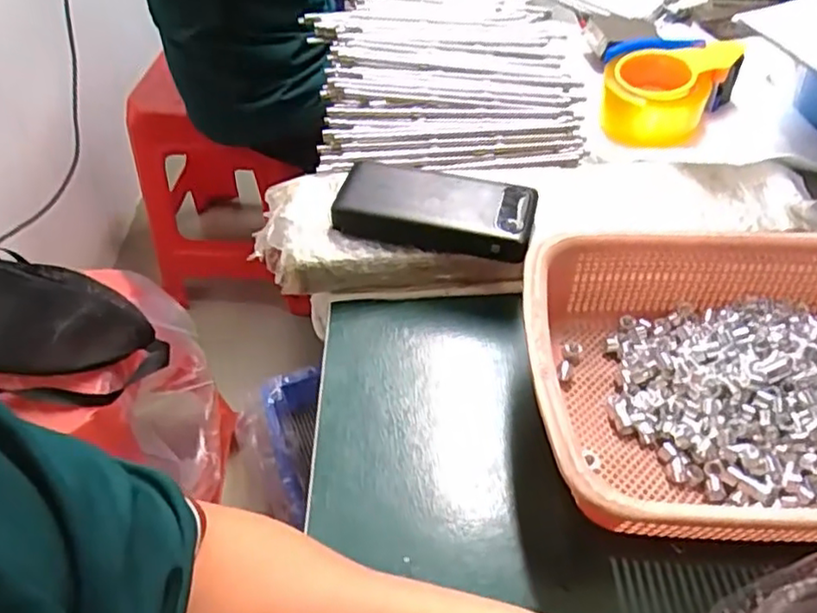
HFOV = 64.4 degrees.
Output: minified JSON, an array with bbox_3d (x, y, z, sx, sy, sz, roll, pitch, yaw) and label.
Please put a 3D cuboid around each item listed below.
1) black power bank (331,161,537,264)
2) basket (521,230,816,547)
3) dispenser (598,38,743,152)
[{"bbox_3d":[0.022,-0.079,0.514,0.152,0.022,0.069,9,49,13],"label":"black power bank"},{"bbox_3d":[0.221,0.046,0.412,0.293,0.067,0.214,0,49,1],"label":"basket"},{"bbox_3d":[0.269,-0.222,0.672,0.131,0.062,0.099,8,49,7],"label":"dispenser"}]

